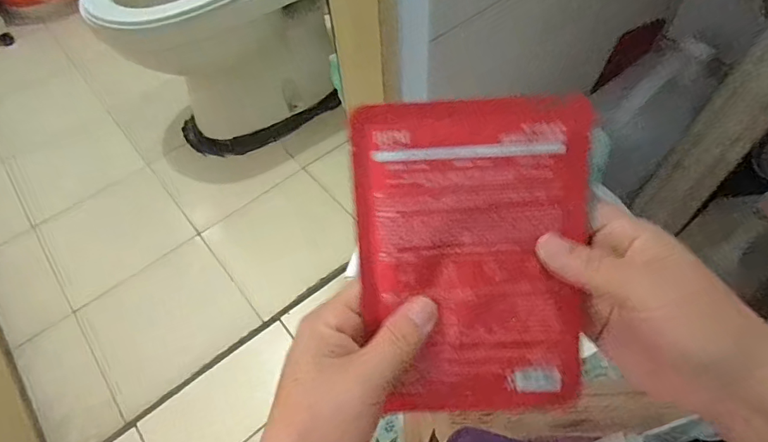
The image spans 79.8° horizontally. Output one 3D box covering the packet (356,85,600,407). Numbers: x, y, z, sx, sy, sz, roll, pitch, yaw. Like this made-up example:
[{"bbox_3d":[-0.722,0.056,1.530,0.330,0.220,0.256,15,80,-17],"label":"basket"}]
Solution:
[{"bbox_3d":[0.048,0.022,0.240,0.119,0.163,0.005,-3,12,0],"label":"packet"}]

